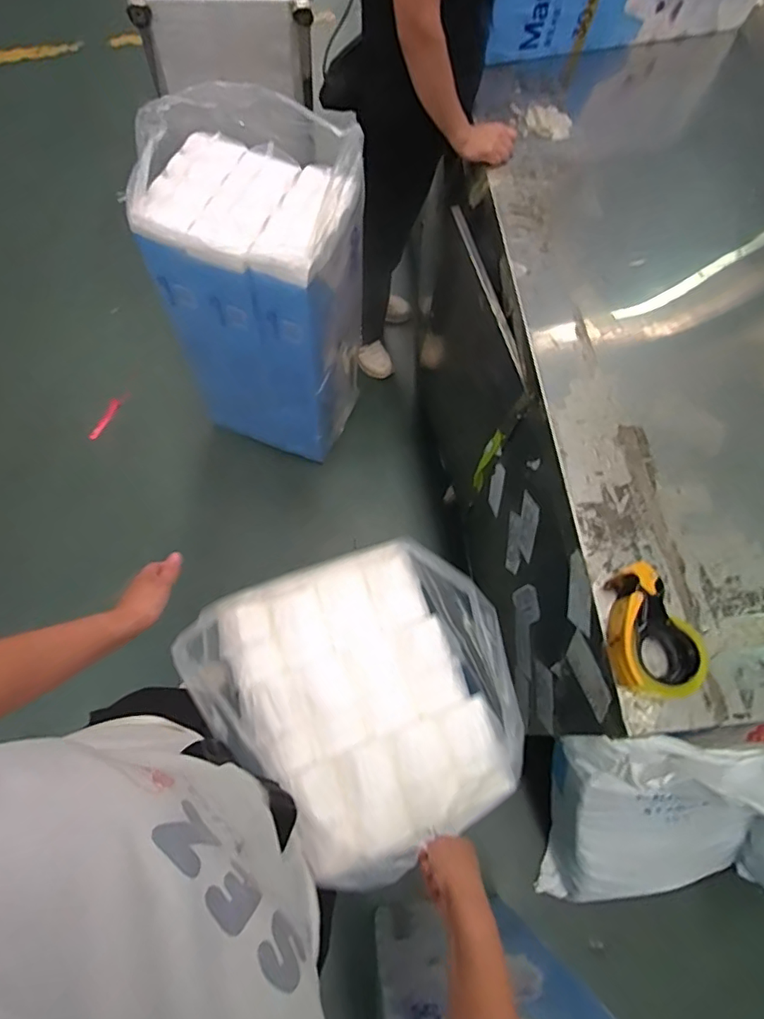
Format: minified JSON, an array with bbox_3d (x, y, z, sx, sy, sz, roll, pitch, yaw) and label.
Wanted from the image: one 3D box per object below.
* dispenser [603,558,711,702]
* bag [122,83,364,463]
[{"bbox_3d":[0.381,0.169,0.745,0.119,0.062,0.170,11,68,1],"label":"dispenser"},{"bbox_3d":[-0.279,-0.507,1.317,0.397,0.710,0.404,22,68,4],"label":"bag"}]

